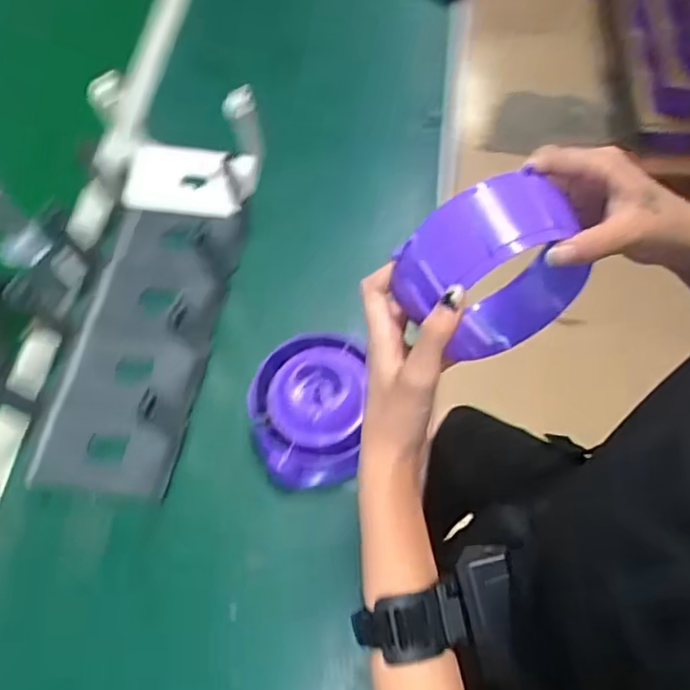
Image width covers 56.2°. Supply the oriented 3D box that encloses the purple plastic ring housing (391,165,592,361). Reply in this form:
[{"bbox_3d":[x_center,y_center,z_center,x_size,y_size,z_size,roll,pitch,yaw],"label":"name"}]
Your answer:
[{"bbox_3d":[0.097,-0.045,0.421,0.117,0.135,0.060,-25,66,-10],"label":"purple plastic ring housing"}]

